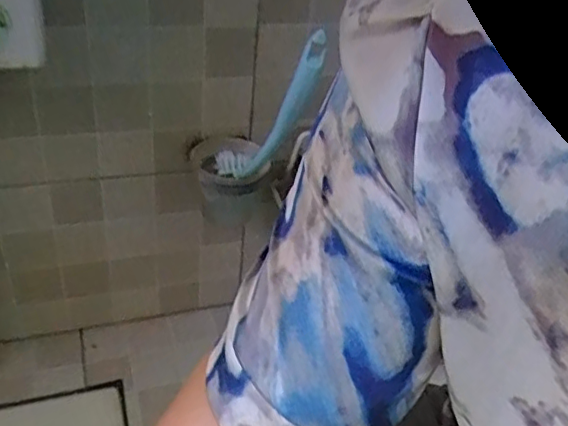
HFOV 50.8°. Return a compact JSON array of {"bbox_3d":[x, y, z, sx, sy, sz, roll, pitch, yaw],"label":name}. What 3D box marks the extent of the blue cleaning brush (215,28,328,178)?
[{"bbox_3d":[-0.021,-0.102,0.696,0.045,0.306,0.080,-12,81,-25],"label":"blue cleaning brush"}]

